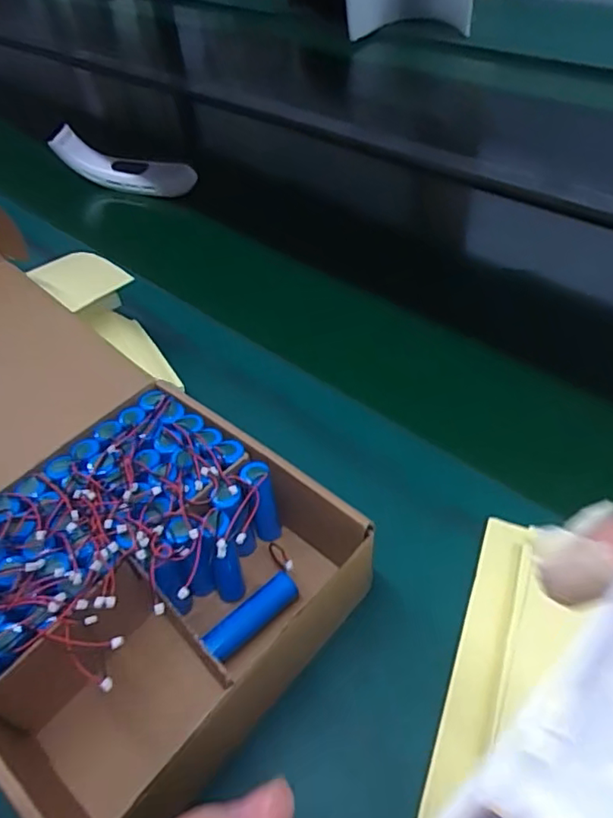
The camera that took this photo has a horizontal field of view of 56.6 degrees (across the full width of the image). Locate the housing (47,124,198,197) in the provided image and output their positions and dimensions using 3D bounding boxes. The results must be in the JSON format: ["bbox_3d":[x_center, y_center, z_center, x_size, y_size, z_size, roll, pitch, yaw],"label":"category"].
[{"bbox_3d":[-0.245,-0.336,0.780,0.205,0.065,0.040,11,50,14],"label":"housing"}]

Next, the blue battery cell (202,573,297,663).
[{"bbox_3d":[-0.032,0.127,0.342,0.061,0.022,0.019,-32,54,-22],"label":"blue battery cell"}]

